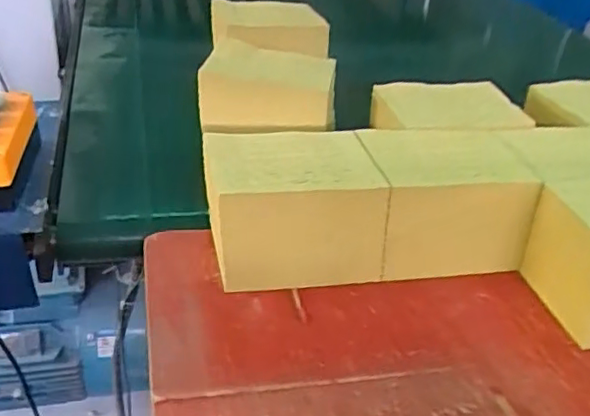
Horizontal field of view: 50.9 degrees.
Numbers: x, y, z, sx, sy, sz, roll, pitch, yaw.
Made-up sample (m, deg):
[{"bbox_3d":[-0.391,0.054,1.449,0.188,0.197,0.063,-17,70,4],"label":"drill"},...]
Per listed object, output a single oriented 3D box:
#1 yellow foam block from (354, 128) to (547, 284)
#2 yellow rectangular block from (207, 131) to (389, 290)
[{"bbox_3d":[0.154,-0.006,0.683,0.168,0.116,0.127,-2,34,-12],"label":"yellow foam block"},{"bbox_3d":[-0.003,0.000,0.646,0.167,0.118,0.120,-2,34,-12],"label":"yellow rectangular block"}]

